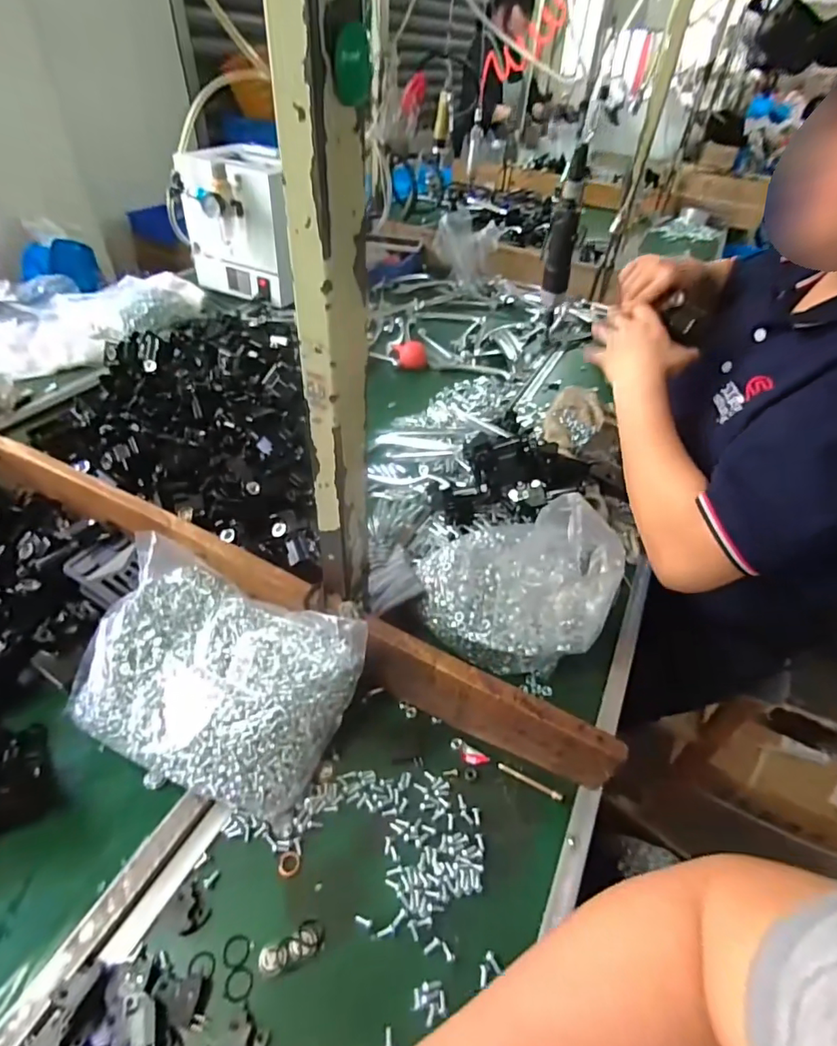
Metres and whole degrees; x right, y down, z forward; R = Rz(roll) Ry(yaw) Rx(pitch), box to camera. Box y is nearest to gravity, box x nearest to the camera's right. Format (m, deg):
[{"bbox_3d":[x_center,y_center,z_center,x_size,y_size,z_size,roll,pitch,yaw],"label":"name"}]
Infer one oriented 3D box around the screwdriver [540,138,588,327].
[{"bbox_3d":[0.219,-0.425,0.778,0.047,0.224,0.038,12,43,8],"label":"screwdriver"}]

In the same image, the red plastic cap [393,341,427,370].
[{"bbox_3d":[-0.014,-0.324,0.972,0.044,0.042,0.051,-16,46,-21],"label":"red plastic cap"}]

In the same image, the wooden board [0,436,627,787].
[{"bbox_3d":[-0.341,-0.004,0.559,1.079,0.103,0.029,21,46,17],"label":"wooden board"}]

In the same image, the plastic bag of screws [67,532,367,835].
[{"bbox_3d":[-0.181,0.128,0.444,0.235,0.075,0.172,21,59,16],"label":"plastic bag of screws"}]

